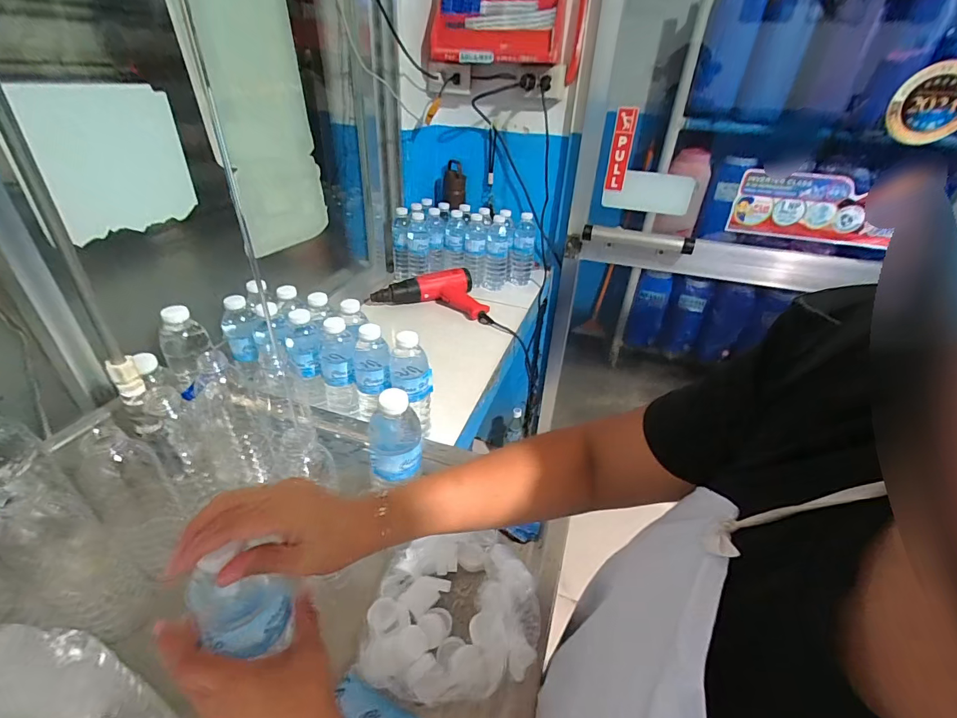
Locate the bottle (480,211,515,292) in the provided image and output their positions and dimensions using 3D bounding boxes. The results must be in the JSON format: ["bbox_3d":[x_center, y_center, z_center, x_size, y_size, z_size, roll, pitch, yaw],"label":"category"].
[{"bbox_3d":[0.056,-0.302,1.204,0.058,0.200,0.075,18,37,21],"label":"bottle"}]

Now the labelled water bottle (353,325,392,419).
[{"bbox_3d":[-0.172,0.025,0.691,0.058,0.170,0.058,-6,35,-12],"label":"labelled water bottle"}]

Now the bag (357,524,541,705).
[{"bbox_3d":[-0.027,0.269,0.461,0.178,0.039,0.159,1,34,-3],"label":"bag"}]

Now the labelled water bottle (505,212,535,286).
[{"bbox_3d":[0.127,-0.318,1.246,0.070,0.195,0.060,9,35,9],"label":"labelled water bottle"}]

